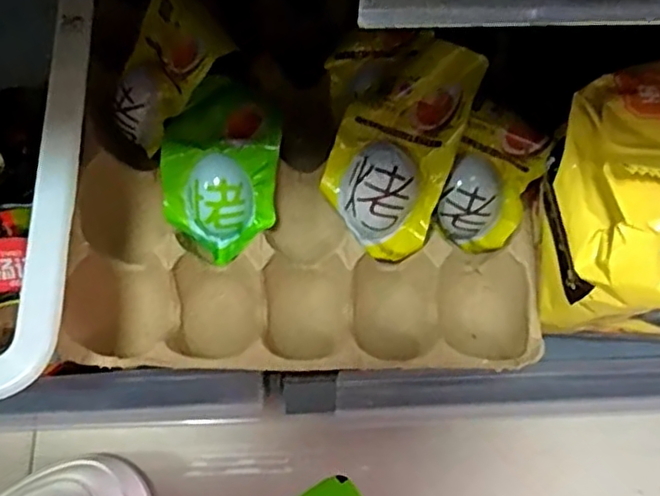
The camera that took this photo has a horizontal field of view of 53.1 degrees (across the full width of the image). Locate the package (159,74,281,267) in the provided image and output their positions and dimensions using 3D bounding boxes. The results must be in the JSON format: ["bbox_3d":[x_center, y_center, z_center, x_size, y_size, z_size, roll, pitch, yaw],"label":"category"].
[{"bbox_3d":[-0.072,-0.054,0.444,0.075,0.049,0.116,7,68,1],"label":"package"}]

